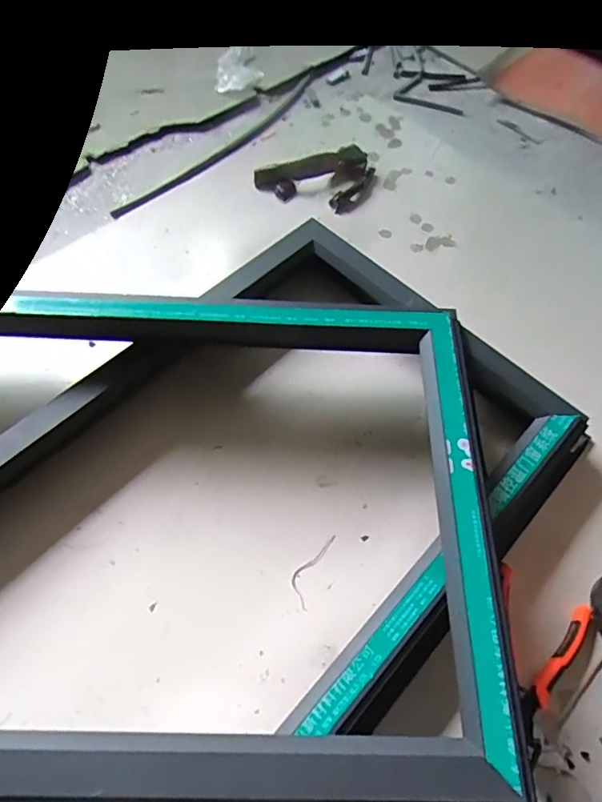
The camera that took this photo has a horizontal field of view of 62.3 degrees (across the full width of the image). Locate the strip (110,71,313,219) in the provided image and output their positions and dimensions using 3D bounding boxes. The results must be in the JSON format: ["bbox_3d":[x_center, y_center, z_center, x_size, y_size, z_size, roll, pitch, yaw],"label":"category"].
[{"bbox_3d":[-0.128,-0.446,0.852,0.033,0.015,0.483,36,66,15],"label":"strip"}]

